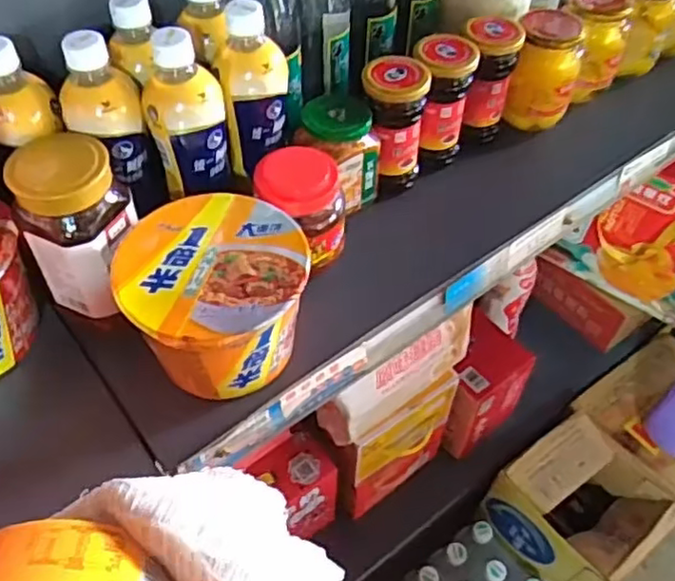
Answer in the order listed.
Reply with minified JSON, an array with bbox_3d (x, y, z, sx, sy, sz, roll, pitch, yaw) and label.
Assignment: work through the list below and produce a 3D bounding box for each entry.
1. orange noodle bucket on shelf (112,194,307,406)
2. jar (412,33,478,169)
[{"bbox_3d":[-0.094,0.006,0.519,0.132,0.094,0.135,1,52,-1],"label":"orange noodle bucket on shelf"},{"bbox_3d":[0.103,-0.189,0.665,0.057,0.115,0.062,1,52,-1],"label":"jar"}]

